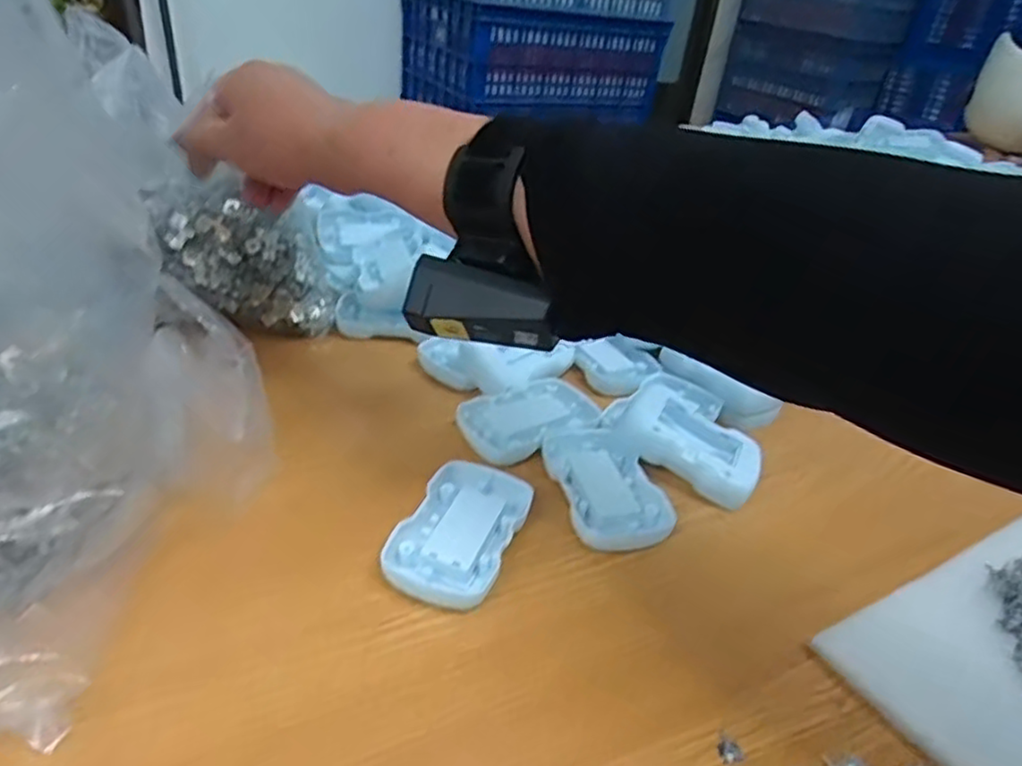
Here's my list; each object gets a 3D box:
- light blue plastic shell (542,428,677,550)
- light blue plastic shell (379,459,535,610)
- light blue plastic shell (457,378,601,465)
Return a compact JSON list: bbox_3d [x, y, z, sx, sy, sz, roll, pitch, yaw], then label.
[{"bbox_3d":[0.053,0.060,0.398,0.054,0.020,0.093,-3,34,-17],"label":"light blue plastic shell"},{"bbox_3d":[-0.025,0.077,0.355,0.053,0.020,0.089,17,33,13],"label":"light blue plastic shell"},{"bbox_3d":[0.011,0.022,0.444,0.090,0.016,0.054,-15,39,-32],"label":"light blue plastic shell"}]

